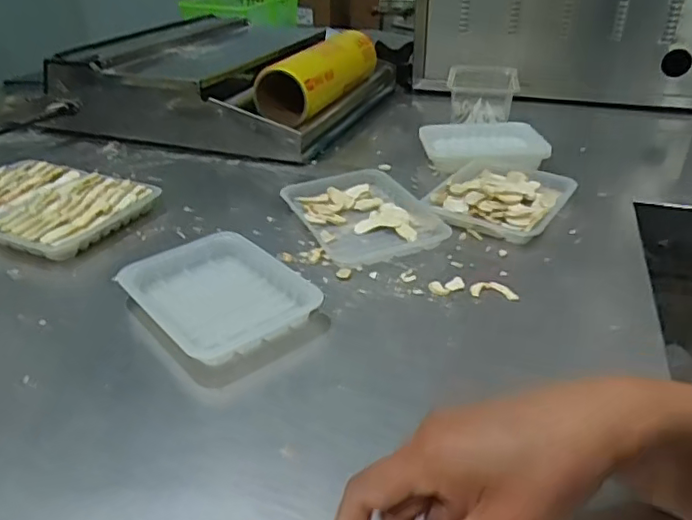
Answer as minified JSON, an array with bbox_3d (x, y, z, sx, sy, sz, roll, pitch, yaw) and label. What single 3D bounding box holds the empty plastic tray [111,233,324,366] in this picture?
[{"bbox_3d":[-0.115,0.029,0.524,0.124,0.025,0.154,-24,37,-32],"label":"empty plastic tray"}]

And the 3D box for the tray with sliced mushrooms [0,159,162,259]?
[{"bbox_3d":[-0.355,-0.066,0.691,0.227,0.034,0.159,14,34,24],"label":"tray with sliced mushrooms"}]

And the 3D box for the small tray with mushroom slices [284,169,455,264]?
[{"bbox_3d":[0.018,-0.051,0.659,0.133,0.024,0.185,-16,34,-23],"label":"small tray with mushroom slices"}]

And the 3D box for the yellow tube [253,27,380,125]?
[{"bbox_3d":[-0.041,-0.312,0.981,0.101,0.086,0.362,6,32,13],"label":"yellow tube"}]

